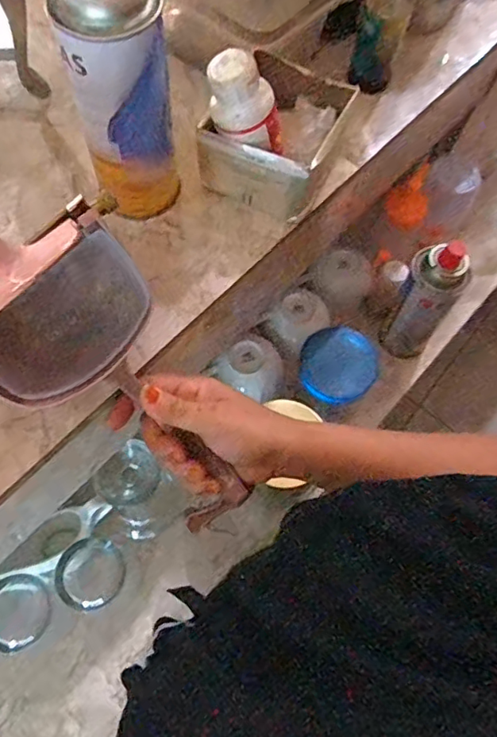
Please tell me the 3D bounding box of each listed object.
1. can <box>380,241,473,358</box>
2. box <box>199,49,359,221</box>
[{"bbox_3d":[0.209,-0.078,0.659,0.063,0.184,0.050,28,68,9],"label":"can"},{"bbox_3d":[0.023,-0.180,0.443,0.090,0.074,0.105,29,68,9],"label":"box"}]

